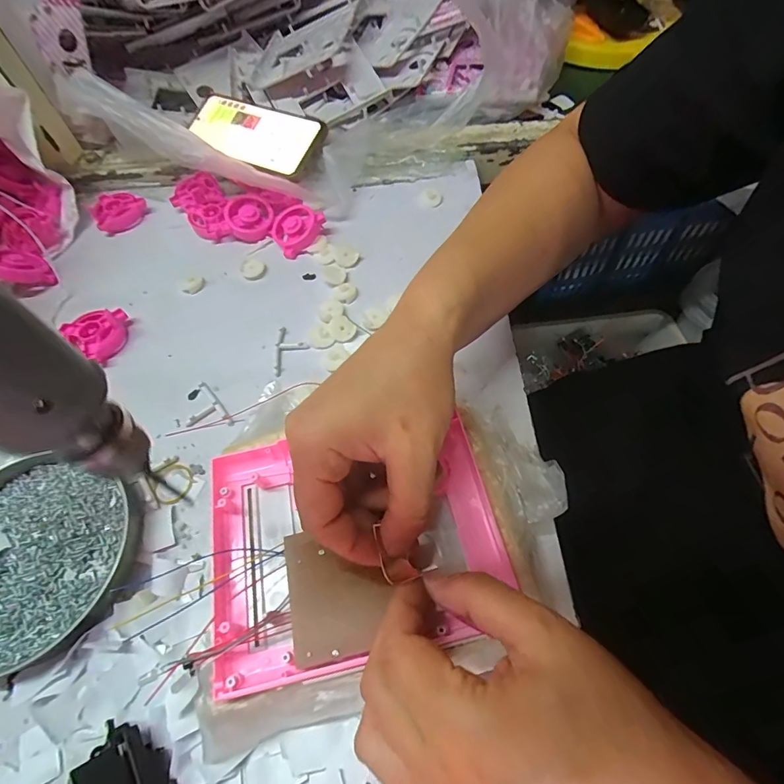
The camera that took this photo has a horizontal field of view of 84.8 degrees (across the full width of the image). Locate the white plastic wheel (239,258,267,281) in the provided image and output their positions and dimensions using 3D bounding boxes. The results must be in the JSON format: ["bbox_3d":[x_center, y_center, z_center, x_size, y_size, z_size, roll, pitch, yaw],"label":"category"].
[{"bbox_3d":[-0.136,-0.121,0.419,0.024,0.005,0.026,-2,59,3],"label":"white plastic wheel"}]

